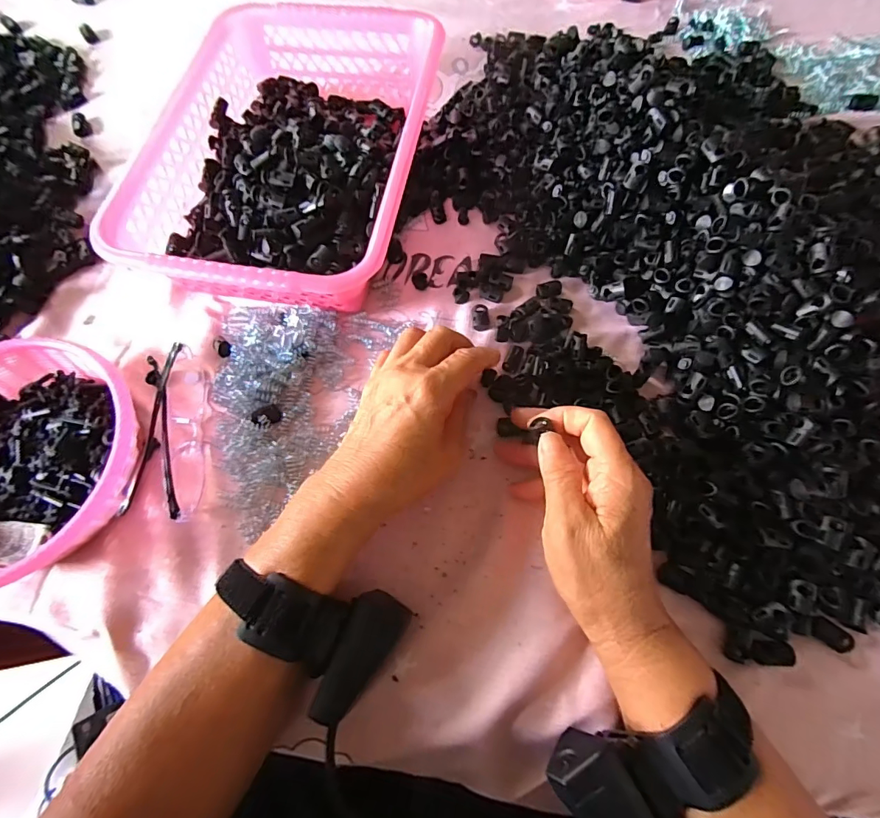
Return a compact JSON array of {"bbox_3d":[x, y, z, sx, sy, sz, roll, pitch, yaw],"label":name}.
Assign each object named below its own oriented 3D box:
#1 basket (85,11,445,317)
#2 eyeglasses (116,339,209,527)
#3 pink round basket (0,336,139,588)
[{"bbox_3d":[-0.120,-0.217,0.395,0.214,0.075,0.290,11,69,6],"label":"basket"},{"bbox_3d":[-0.196,0.014,0.331,0.045,0.025,0.127,-1,69,1],"label":"eyeglasses"},{"bbox_3d":[-0.287,0.035,0.312,0.164,0.049,0.165,-1,69,2],"label":"pink round basket"}]

